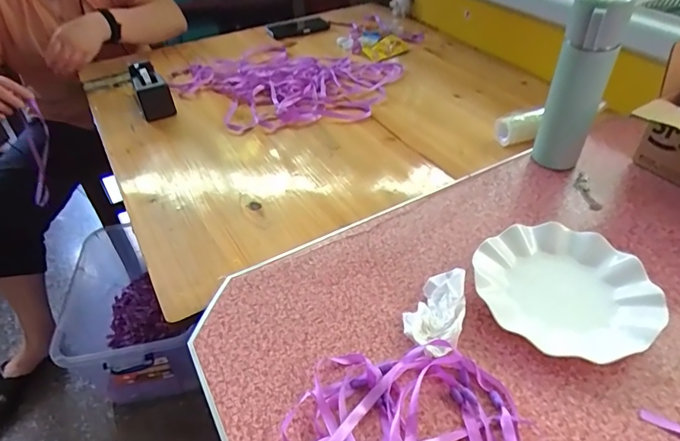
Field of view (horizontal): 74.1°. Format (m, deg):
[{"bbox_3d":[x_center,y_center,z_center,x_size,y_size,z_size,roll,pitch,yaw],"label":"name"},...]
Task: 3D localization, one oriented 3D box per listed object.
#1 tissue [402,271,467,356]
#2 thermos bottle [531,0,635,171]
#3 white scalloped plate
[{"bbox_3d":[0.104,0.095,0.486,0.057,0.029,0.099,15,45,19],"label":"tissue"},{"bbox_3d":[0.320,-0.172,0.615,0.069,0.252,0.063,20,46,23],"label":"thermos bottle"},{"bbox_3d":[0.246,0.071,0.500,0.181,0.024,0.166,-1,42,1],"label":"white scalloped plate"}]

